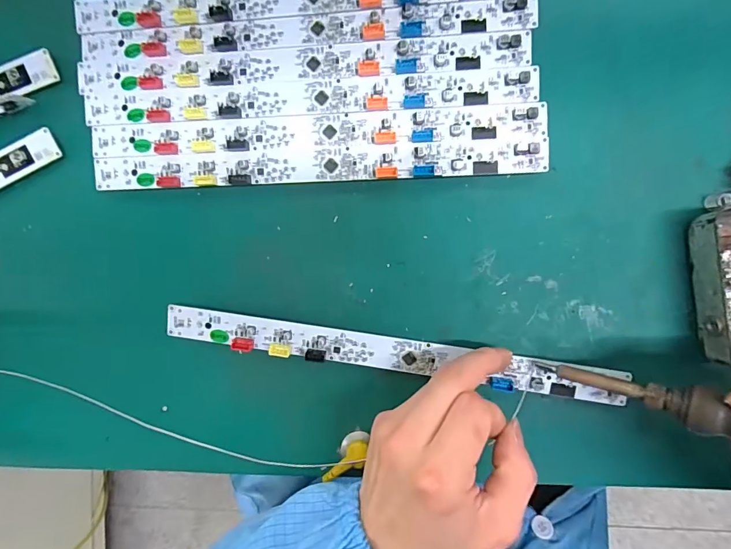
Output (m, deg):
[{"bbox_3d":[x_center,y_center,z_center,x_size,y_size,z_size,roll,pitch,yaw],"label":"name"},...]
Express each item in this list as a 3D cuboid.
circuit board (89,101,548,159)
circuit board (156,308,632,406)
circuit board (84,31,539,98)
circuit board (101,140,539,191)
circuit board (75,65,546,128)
[{"bbox_3d":[-0.036,-0.091,0.255,0.287,0.005,0.021,-1,94,5],"label":"circuit board"},{"bbox_3d":[0.013,0.050,0.254,0.284,0.008,0.023,7,95,5],"label":"circuit board"},{"bbox_3d":[-0.045,-0.132,0.253,0.286,0.007,0.022,-1,94,5],"label":"circuit board"},{"bbox_3d":[-0.035,-0.069,0.256,0.286,0.006,0.021,0,94,5],"label":"circuit board"},{"bbox_3d":[-0.041,-0.112,0.254,0.286,0.005,0.021,-1,94,5],"label":"circuit board"}]

